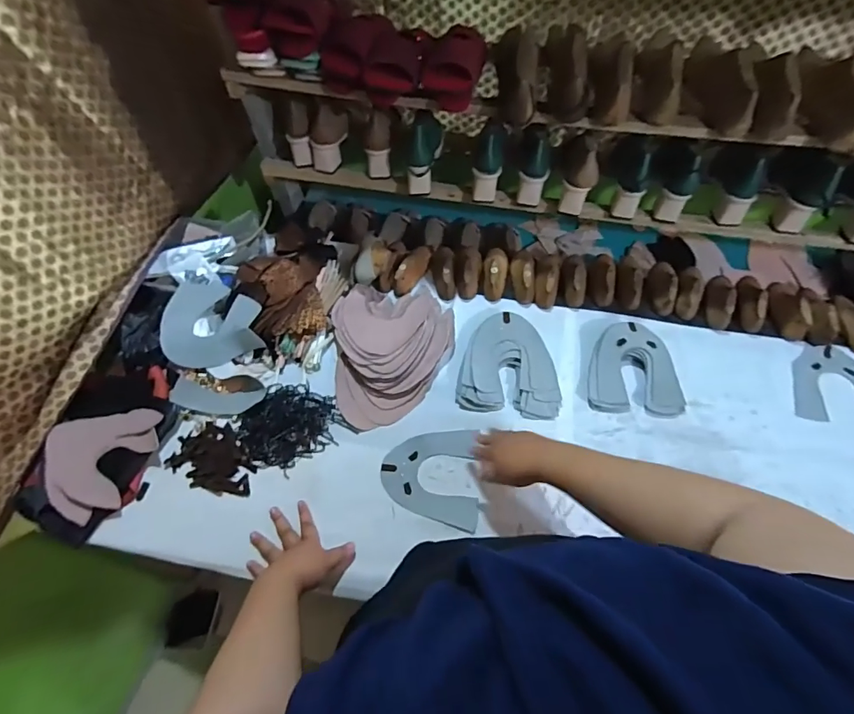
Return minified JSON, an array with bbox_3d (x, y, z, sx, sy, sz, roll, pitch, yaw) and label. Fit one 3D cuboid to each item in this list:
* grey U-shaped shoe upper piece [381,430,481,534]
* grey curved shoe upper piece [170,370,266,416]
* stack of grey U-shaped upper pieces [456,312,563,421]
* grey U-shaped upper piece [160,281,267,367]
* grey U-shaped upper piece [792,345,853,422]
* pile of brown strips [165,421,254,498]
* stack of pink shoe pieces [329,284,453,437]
[{"bbox_3d":[0.007,0.192,0.747,0.158,0.012,0.155,7,57,6],"label":"grey U-shaped shoe upper piece"},{"bbox_3d":[-0.372,0.064,0.815,0.155,0.028,0.074,2,57,3],"label":"grey curved shoe upper piece"},{"bbox_3d":[0.156,0.009,0.840,0.179,0.027,0.197,7,57,6],"label":"stack of grey U-shaped upper pieces"},{"bbox_3d":[-0.409,-0.076,0.875,0.165,0.074,0.179,-19,58,-10],"label":"grey U-shaped upper piece"},{"bbox_3d":[0.737,0.050,0.825,0.140,0.010,0.161,13,62,9],"label":"grey U-shaped upper piece"},{"bbox_3d":[-0.354,0.178,0.758,0.106,0.015,0.148,-39,64,-21],"label":"pile of brown strips"},{"bbox_3d":[-0.059,-0.022,0.854,0.224,0.049,0.287,-6,57,-2],"label":"stack of pink shoe pieces"}]

